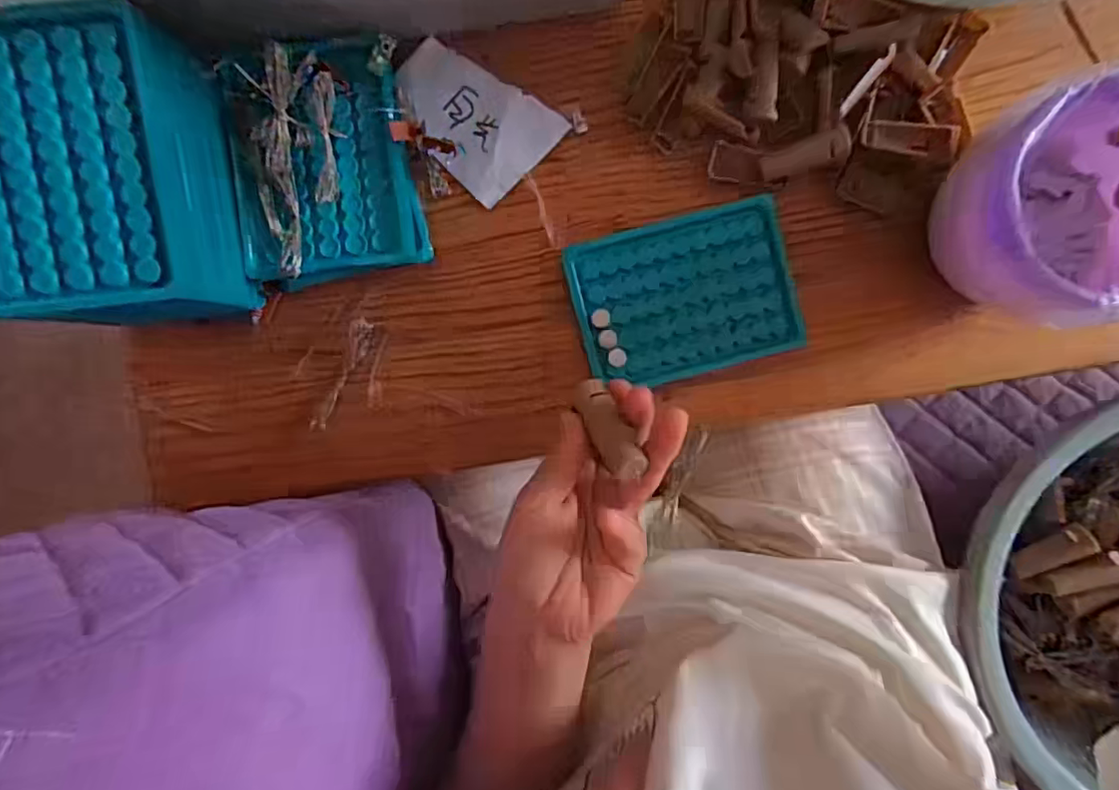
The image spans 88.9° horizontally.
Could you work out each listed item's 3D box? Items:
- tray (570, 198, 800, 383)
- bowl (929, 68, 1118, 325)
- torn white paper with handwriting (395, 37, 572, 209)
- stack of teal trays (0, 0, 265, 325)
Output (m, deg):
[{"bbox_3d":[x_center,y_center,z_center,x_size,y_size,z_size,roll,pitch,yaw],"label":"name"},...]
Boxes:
[{"bbox_3d":[0.076,-0.059,0.349,0.129,0.013,0.093,-15,92,-1],"label":"tray"},{"bbox_3d":[0.268,-0.098,0.308,0.096,0.086,0.111,-20,94,1],"label":"bowl"},{"bbox_3d":[-0.052,-0.169,0.343,0.095,0.009,0.068,44,91,-2],"label":"torn white paper with handwriting"},{"bbox_3d":[-0.224,-0.103,0.291,0.096,0.089,0.132,-3,92,-1],"label":"stack of teal trays"}]

